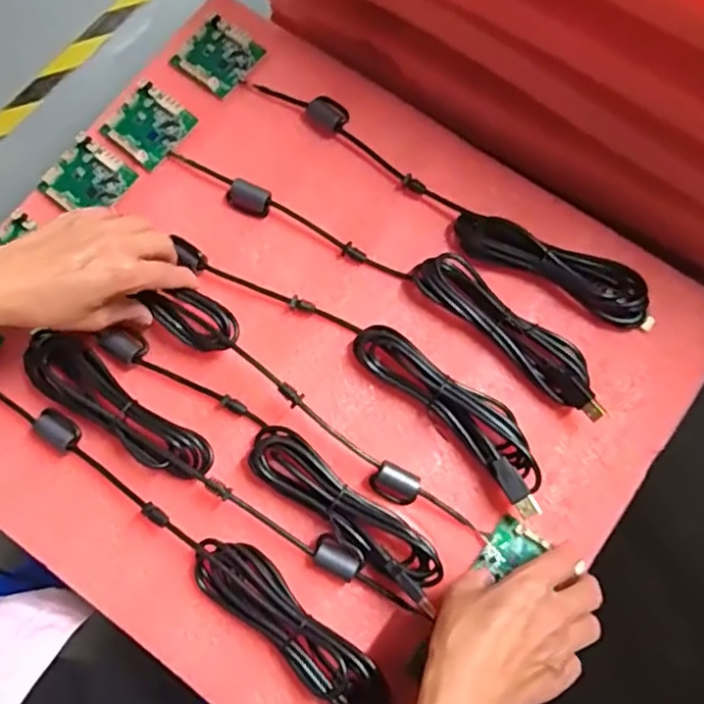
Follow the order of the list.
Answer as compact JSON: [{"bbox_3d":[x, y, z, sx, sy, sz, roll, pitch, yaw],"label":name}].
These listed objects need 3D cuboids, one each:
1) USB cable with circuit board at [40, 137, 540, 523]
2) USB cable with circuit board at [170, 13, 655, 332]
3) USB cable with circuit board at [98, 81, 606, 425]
[{"bbox_3d":[-0.047,-0.033,0.471,0.431,0.020,0.057,34,78,9],"label":"USB cable with circuit board"},{"bbox_3d":[0.040,-0.143,0.494,0.422,0.025,0.054,35,78,9],"label":"USB cable with circuit board"},{"bbox_3d":[-0.007,-0.084,0.481,0.428,0.023,0.056,32,78,8],"label":"USB cable with circuit board"}]

